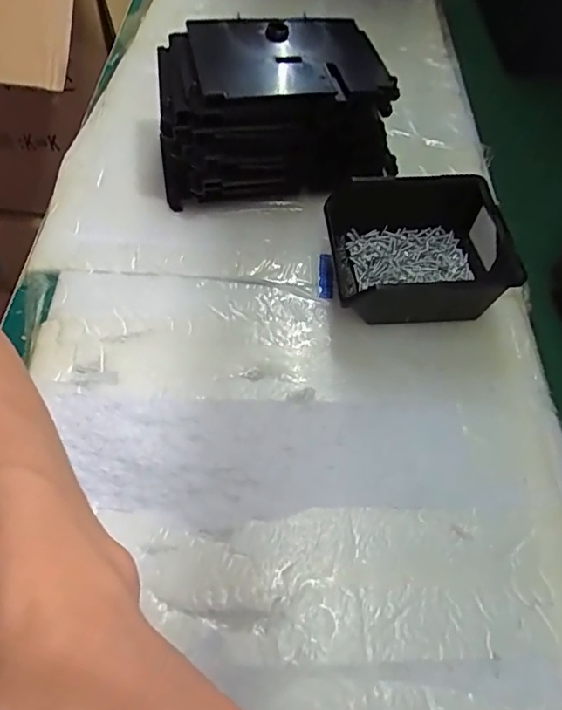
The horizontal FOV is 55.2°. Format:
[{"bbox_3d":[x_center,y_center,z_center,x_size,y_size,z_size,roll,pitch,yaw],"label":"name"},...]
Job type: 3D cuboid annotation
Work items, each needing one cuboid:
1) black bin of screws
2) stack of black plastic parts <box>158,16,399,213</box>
[{"bbox_3d":[0.110,-0.085,0.445,0.131,0.066,0.132,-2,55,-2],"label":"black bin of screws"},{"bbox_3d":[-0.010,-0.232,0.513,0.208,0.106,0.150,-11,56,-8],"label":"stack of black plastic parts"}]

